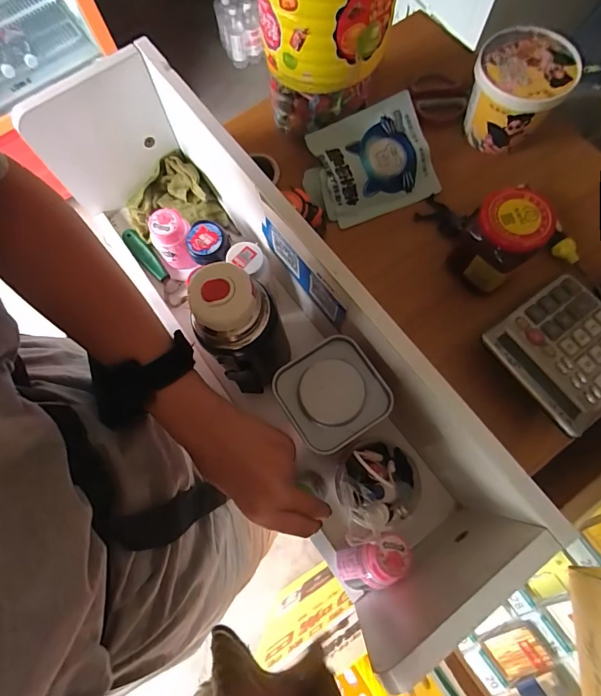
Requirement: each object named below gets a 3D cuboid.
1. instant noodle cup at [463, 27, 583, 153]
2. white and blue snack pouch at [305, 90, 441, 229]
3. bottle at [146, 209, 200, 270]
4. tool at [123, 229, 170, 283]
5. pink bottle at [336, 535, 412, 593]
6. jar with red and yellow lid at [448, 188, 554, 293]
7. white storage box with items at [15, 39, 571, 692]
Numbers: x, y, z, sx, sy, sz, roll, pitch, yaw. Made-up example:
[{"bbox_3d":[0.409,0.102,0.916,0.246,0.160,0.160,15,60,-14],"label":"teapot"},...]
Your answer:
[{"bbox_3d":[0.263,-0.314,0.504,0.106,0.098,0.099,0,74,1],"label":"instant noodle cup"},{"bbox_3d":[0.092,-0.232,0.507,0.143,0.018,0.125,-23,103,-3],"label":"white and blue snack pouch"},{"bbox_3d":[-0.157,-0.132,0.500,0.048,0.078,0.043,-7,74,-1],"label":"bottle"},{"bbox_3d":[-0.204,-0.120,0.530,0.022,0.015,0.088,-38,77,-9],"label":"tool"},{"bbox_3d":[0.064,0.207,0.384,0.034,0.082,0.046,-29,72,-42],"label":"pink bottle"},{"bbox_3d":[0.211,-0.113,0.427,0.063,0.090,0.066,0,74,1],"label":"jar with red and yellow lid"},{"bbox_3d":[-0.051,-0.034,0.423,0.165,0.200,0.600,-35,76,-9],"label":"white storage box with items"}]

